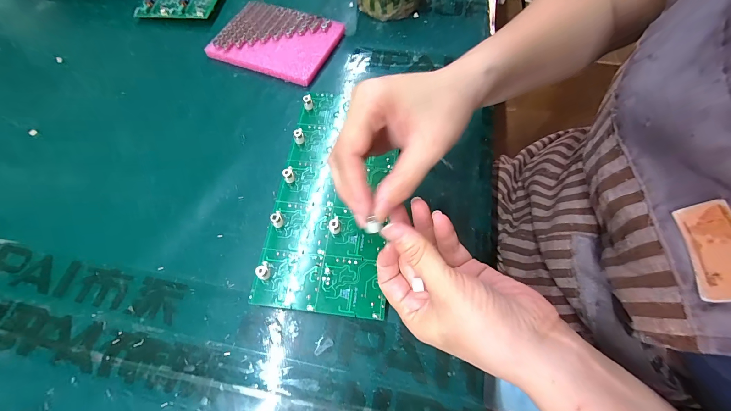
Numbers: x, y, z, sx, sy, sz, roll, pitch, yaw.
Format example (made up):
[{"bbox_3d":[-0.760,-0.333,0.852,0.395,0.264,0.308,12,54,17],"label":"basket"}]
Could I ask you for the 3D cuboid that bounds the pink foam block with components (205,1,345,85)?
[{"bbox_3d":[-0.112,-0.209,0.383,0.144,0.018,0.102,20,67,11],"label":"pink foam block with components"}]

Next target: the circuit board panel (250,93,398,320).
[{"bbox_3d":[-0.029,-0.017,0.288,0.102,0.015,0.222,5,65,4],"label":"circuit board panel"}]

